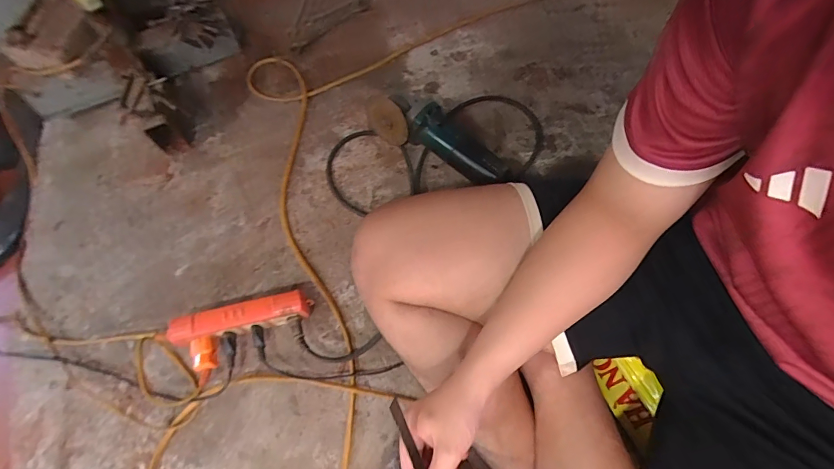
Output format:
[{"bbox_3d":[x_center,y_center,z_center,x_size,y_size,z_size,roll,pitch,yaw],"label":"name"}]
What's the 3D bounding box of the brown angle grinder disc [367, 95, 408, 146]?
[{"bbox_3d":[-0.052,-0.201,0.685,0.009,0.082,0.091,-33,101,-36],"label":"brown angle grinder disc"}]

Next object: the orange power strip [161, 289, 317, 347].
[{"bbox_3d":[-0.261,0.129,0.590,0.195,0.067,0.039,-13,69,-7],"label":"orange power strip"}]

